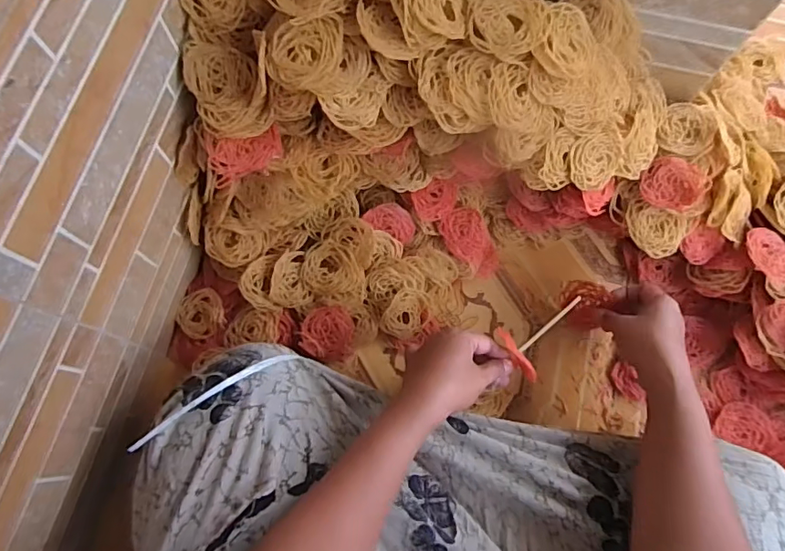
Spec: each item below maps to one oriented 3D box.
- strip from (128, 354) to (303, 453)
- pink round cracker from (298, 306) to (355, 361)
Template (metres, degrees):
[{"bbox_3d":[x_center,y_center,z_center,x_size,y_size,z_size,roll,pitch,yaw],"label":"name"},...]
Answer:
[{"bbox_3d":[-0.151,0.102,0.457,0.159,0.034,0.012,-30,75,-27],"label":"strip"},{"bbox_3d":[-0.071,0.063,0.574,0.056,0.009,0.056,7,74,1],"label":"pink round cracker"}]

